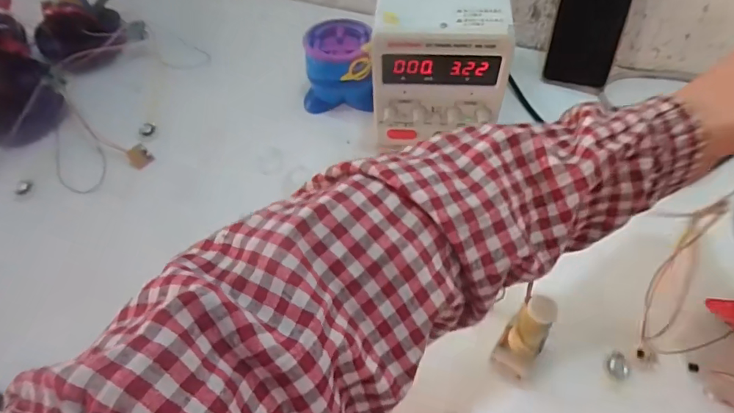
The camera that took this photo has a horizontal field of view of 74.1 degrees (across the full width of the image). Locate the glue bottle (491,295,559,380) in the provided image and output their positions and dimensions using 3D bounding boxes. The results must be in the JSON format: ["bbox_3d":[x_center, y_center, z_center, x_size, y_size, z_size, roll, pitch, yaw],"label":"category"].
[{"bbox_3d":[0.123,0.102,0.378,0.031,0.092,0.028,26,60,21],"label":"glue bottle"}]

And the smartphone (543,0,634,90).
[{"bbox_3d":[0.256,-0.217,0.554,0.075,0.162,0.012,16,38,20],"label":"smartphone"}]

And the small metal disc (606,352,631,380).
[{"bbox_3d":[0.210,0.132,0.405,0.022,0.005,0.020,-2,54,3],"label":"small metal disc"}]

